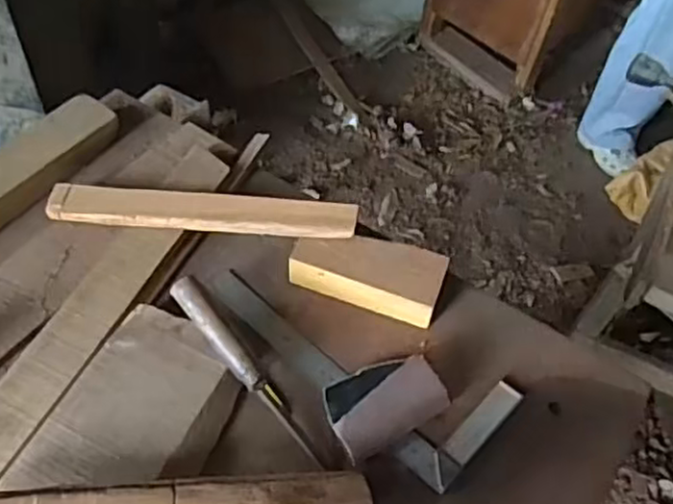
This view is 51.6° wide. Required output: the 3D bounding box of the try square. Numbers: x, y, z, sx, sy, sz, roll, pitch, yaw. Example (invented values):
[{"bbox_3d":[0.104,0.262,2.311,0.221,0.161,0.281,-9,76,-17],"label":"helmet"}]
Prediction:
[{"bbox_3d":[0.016,0.090,0.660,0.295,0.015,0.115,35,56,21],"label":"try square"}]

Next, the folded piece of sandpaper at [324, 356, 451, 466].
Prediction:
[{"bbox_3d":[0.035,0.125,0.597,0.099,0.055,0.076,-22,56,-21],"label":"folded piece of sandpaper"}]

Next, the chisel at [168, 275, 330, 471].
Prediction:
[{"bbox_3d":[-0.077,0.103,0.607,0.022,0.021,0.201,-36,83,-29],"label":"chisel"}]

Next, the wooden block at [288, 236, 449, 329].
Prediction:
[{"bbox_3d":[0.032,0.019,0.689,0.146,0.041,0.061,19,52,10],"label":"wooden block"}]

